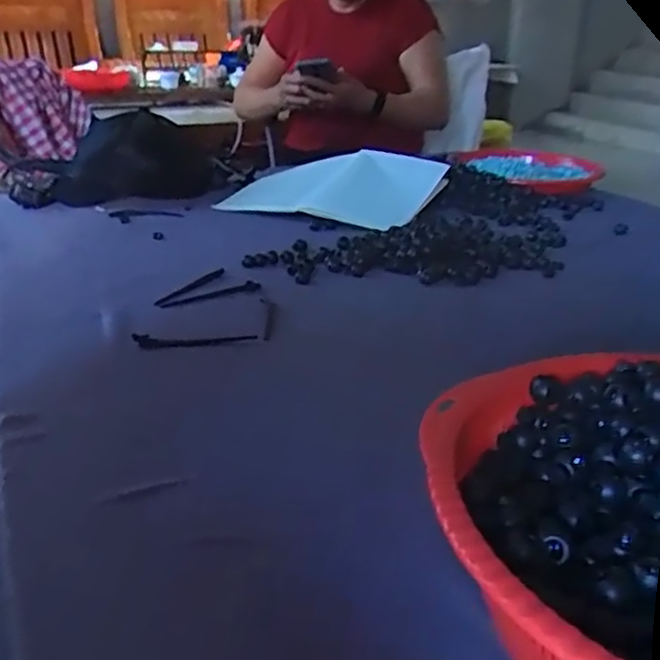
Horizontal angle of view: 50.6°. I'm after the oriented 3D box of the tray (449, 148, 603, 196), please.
[{"bbox_3d":[0.324,-0.254,1.106,0.221,0.028,0.245,-8,26,-16],"label":"tray"}]

